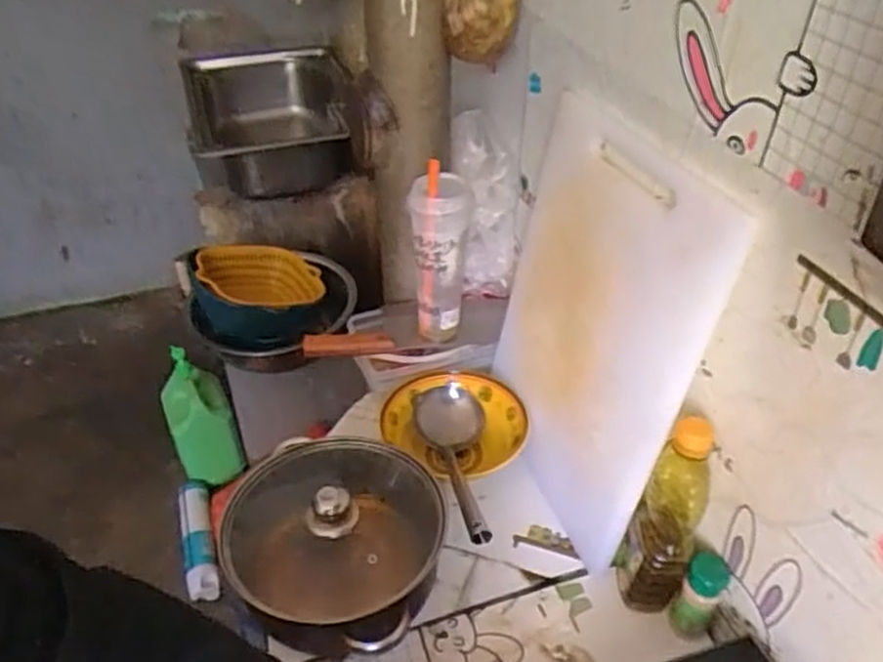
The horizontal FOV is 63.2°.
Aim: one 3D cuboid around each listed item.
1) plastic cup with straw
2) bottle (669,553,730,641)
[{"bbox_3d":[-0.002,-0.099,0.936,0.072,0.224,0.074,2,39,3],"label":"plastic cup with straw"},{"bbox_3d":[0.260,0.272,0.729,0.037,0.094,0.041,24,45,27],"label":"bottle"}]

